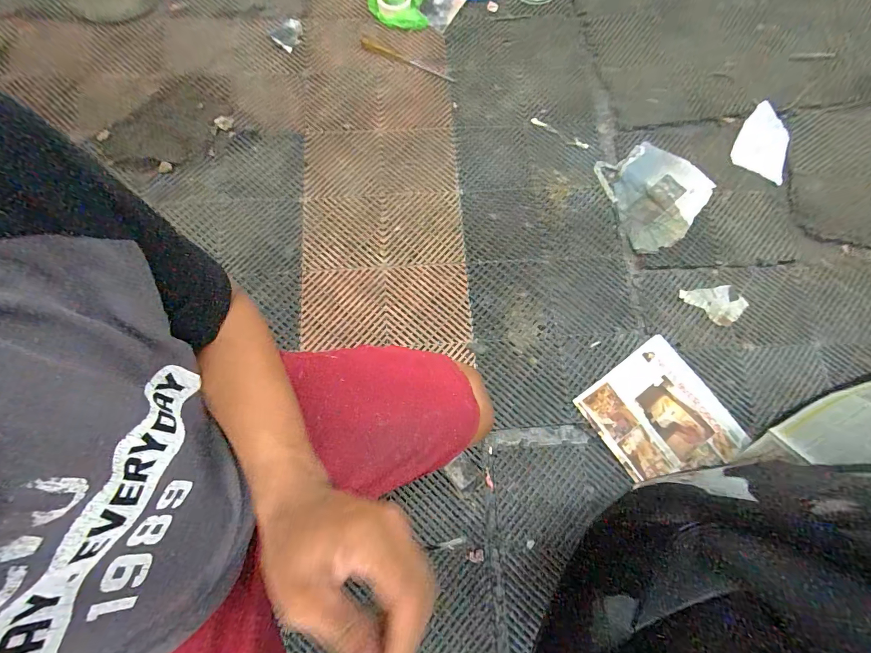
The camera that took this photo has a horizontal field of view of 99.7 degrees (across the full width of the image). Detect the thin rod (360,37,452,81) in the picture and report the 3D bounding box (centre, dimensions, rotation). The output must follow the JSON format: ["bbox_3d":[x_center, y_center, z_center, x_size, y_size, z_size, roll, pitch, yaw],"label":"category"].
[{"bbox_3d":[-0.087,-0.776,1.068,0.300,0.011,0.028,27,76,5],"label":"thin rod"}]

